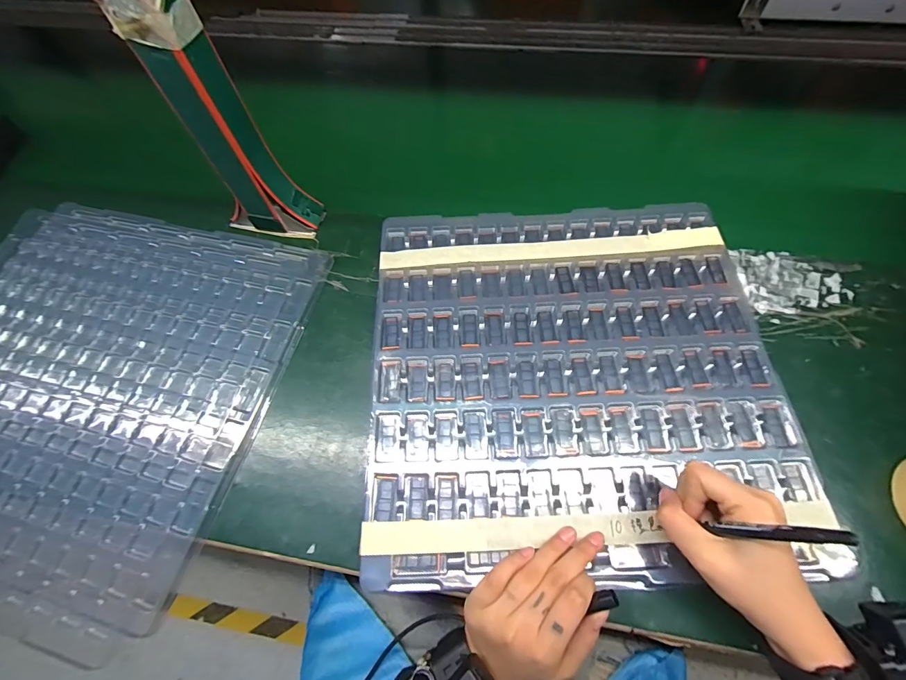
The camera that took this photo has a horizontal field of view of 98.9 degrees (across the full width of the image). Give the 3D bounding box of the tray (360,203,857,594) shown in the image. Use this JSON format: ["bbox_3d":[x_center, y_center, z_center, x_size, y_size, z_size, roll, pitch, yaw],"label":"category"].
[{"bbox_3d":[0.121,0.022,0.392,0.394,0.022,0.380,-2,63,1],"label":"tray"}]

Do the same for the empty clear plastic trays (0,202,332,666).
[{"bbox_3d":[-0.397,0.033,0.407,0.419,0.018,0.397,12,64,9],"label":"empty clear plastic trays"}]

